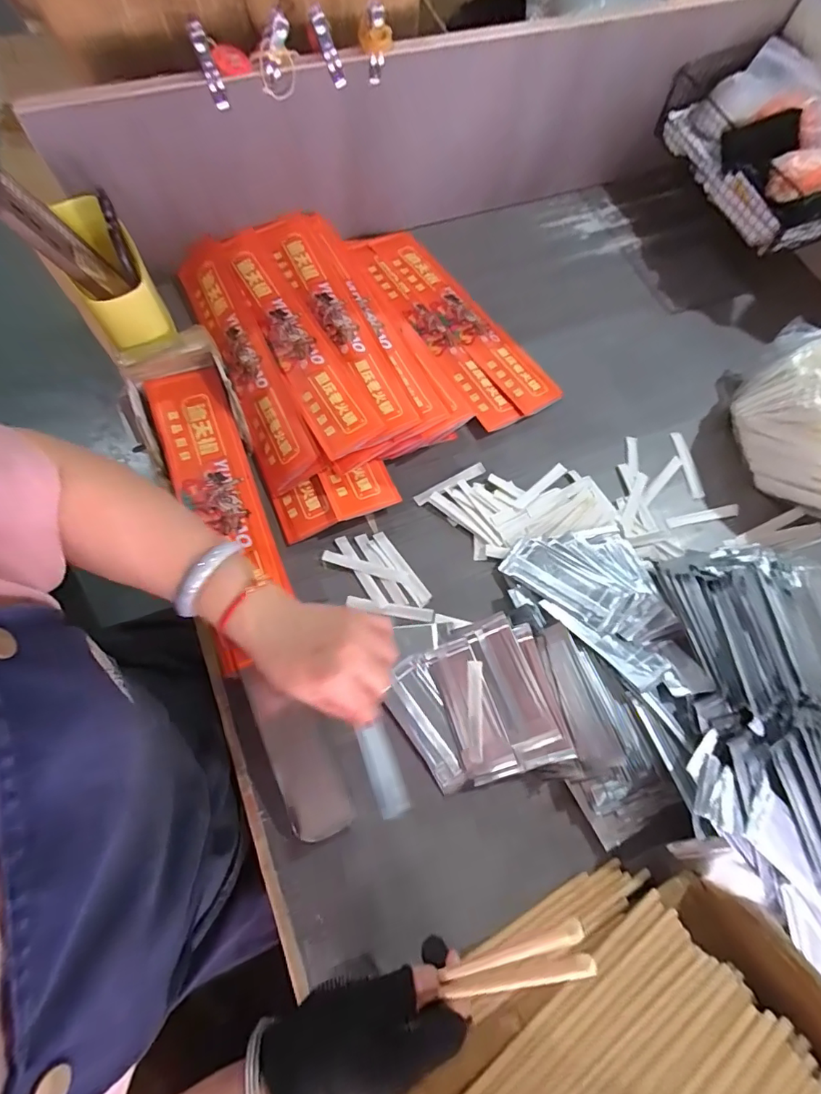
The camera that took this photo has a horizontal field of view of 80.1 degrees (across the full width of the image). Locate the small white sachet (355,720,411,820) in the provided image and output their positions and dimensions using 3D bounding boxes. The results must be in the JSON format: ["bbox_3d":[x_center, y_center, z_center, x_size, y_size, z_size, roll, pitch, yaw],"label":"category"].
[{"bbox_3d":[-0.023,0.185,0.405,0.026,0.004,0.074,-18,82,-8],"label":"small white sachet"}]

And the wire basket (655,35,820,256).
[{"bbox_3d":[0.480,-0.524,0.636,0.144,0.102,0.298,-23,74,-11],"label":"wire basket"}]

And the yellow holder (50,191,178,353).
[{"bbox_3d":[-0.323,-0.297,0.535,0.070,0.071,0.149,-23,74,-11],"label":"yellow holder"}]

